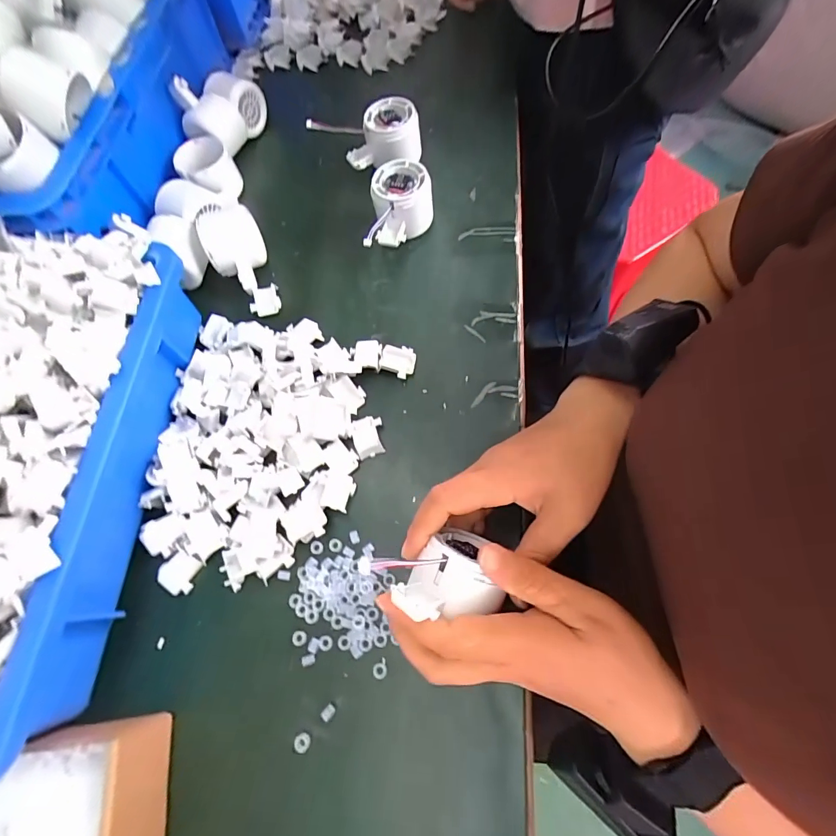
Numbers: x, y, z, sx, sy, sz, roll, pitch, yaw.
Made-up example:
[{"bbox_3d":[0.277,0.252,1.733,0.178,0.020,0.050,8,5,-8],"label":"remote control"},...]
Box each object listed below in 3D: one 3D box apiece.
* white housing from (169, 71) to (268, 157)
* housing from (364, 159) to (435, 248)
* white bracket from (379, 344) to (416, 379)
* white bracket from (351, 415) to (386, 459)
[{"bbox_3d":[-0.229,-0.361,0.484,0.064,0.059,0.098,21,71,13],"label":"white housing"},{"bbox_3d":[-0.014,-0.207,0.418,0.064,0.052,0.081,5,69,8],"label":"housing"},{"bbox_3d":[-0.019,-0.051,0.374,0.032,0.010,0.029,5,68,7],"label":"white bracket"},{"bbox_3d":[-0.042,0.016,0.353,0.025,0.007,0.034,-12,67,0],"label":"white bracket"}]

